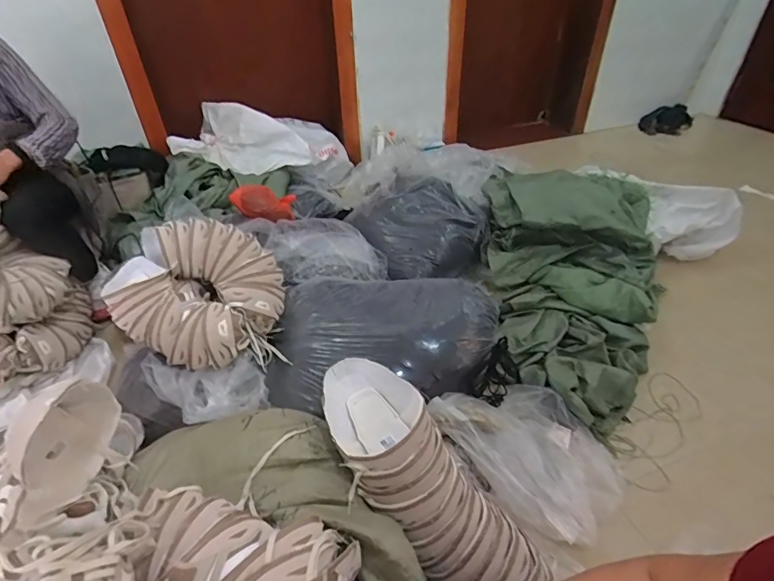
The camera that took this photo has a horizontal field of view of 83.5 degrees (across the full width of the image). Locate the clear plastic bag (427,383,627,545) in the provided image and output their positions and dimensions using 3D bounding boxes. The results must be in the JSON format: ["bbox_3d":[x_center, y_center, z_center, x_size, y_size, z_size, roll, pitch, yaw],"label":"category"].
[{"bbox_3d":[0.301,0.332,0.942,0.383,0.101,0.287,30,48,33],"label":"clear plastic bag"}]

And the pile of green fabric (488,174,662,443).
[{"bbox_3d":[0.589,-0.040,1.268,0.523,0.273,0.856,0,38,3],"label":"pile of green fabric"}]

